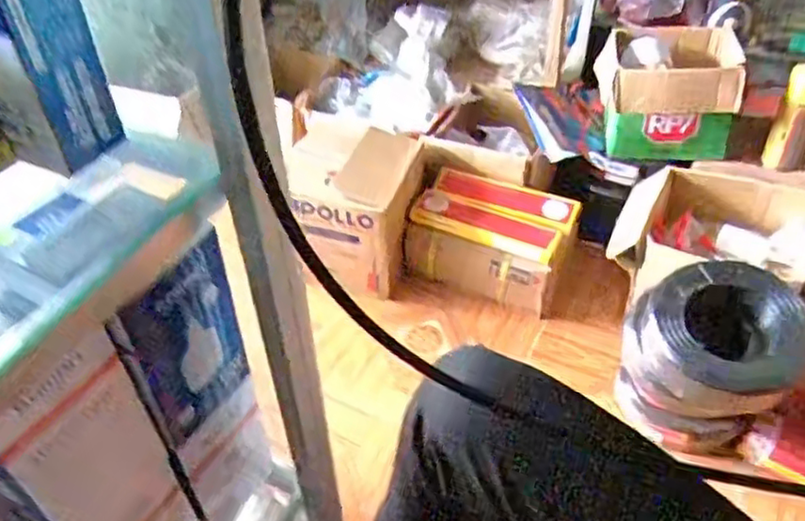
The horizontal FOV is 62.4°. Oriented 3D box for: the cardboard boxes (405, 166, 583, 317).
[{"bbox_3d":[0.184,-0.049,1.396,0.308,0.173,0.189,13,45,15],"label":"cardboard boxes"}]

